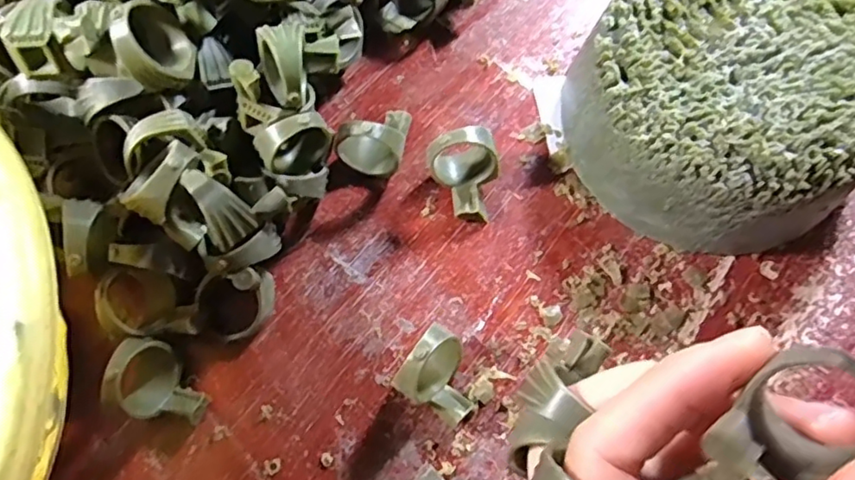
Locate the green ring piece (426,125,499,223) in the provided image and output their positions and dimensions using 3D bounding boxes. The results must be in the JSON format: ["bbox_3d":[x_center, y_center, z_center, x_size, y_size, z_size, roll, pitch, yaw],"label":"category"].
[{"bbox_3d":[0.013,-0.024,0.221,0.026,0.026,0.027,5,72,4],"label":"green ring piece"}]

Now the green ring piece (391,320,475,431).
[{"bbox_3d":[0.006,0.045,0.196,0.025,0.028,0.025,35,77,12],"label":"green ring piece"}]

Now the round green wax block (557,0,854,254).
[{"bbox_3d":[0.106,-0.051,0.216,0.096,0.047,0.097,-1,72,2],"label":"round green wax block"}]

